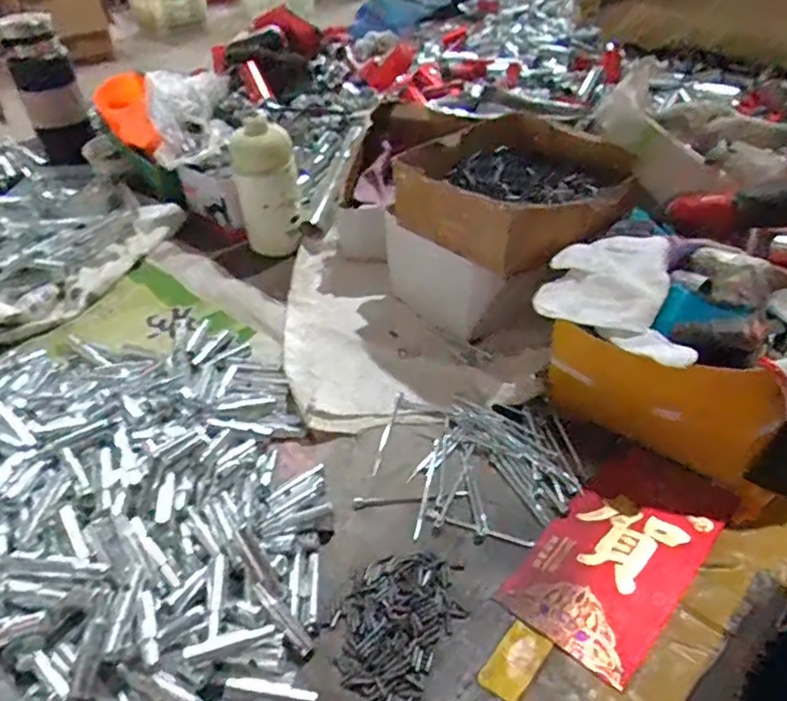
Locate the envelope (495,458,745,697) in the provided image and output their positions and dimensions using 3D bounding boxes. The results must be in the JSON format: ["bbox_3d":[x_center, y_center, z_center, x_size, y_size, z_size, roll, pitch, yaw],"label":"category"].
[{"bbox_3d":[0.149,0.127,0.403,0.086,0.005,0.161,28,51,36],"label":"envelope"}]

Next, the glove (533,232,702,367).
[{"bbox_3d":[0.153,-0.038,0.442,0.093,0.031,0.117,4,40,9],"label":"glove"}]

